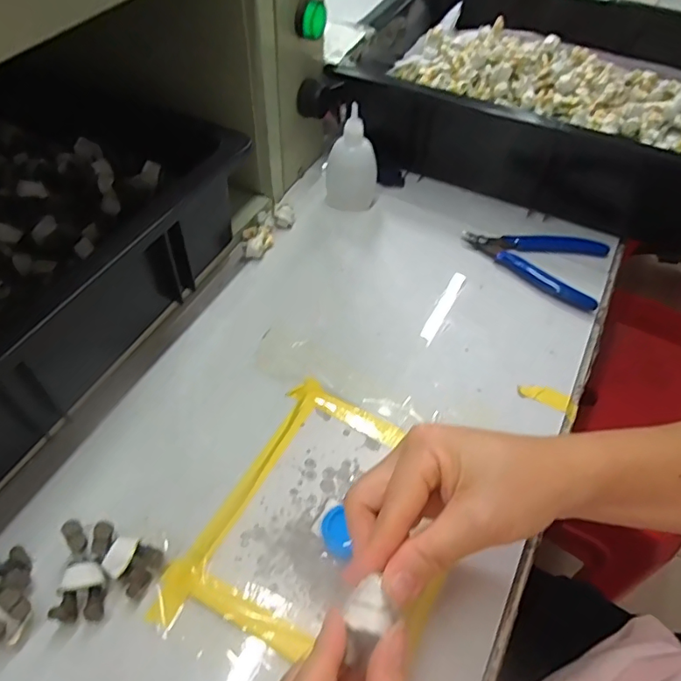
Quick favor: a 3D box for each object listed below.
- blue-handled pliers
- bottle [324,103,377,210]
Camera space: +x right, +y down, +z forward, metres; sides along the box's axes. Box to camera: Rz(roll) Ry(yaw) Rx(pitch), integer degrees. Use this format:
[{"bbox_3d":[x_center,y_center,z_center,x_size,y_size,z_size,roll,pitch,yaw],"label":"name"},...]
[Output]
[{"bbox_3d":[0.168,-0.075,0.453,0.119,0.015,0.080,22,56,12],"label":"blue-handled pliers"},{"bbox_3d":[0.011,-0.166,0.468,0.046,0.091,0.036,6,54,1],"label":"bottle"}]

